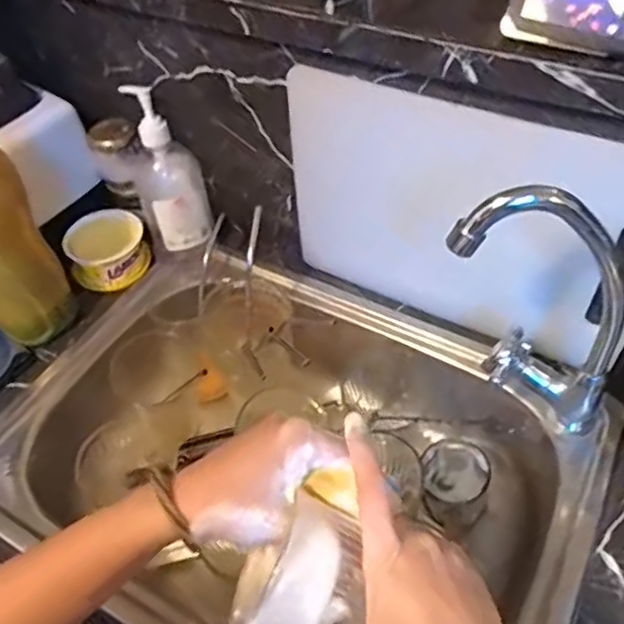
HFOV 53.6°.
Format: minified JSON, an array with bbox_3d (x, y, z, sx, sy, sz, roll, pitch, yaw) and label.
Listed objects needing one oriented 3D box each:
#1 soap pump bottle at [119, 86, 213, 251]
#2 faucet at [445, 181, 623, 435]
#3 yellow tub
[{"bbox_3d":[-0.158,-0.154,0.678,0.072,0.165,0.083,-19,52,-11],"label":"soap pump bottle"},{"bbox_3d":[0.173,0.004,0.484,0.142,0.255,0.052,6,50,10],"label":"faucet"},{"bbox_3d":[-0.235,-0.071,0.709,0.085,0.052,0.076,-25,52,-16],"label":"yellow tub"}]

